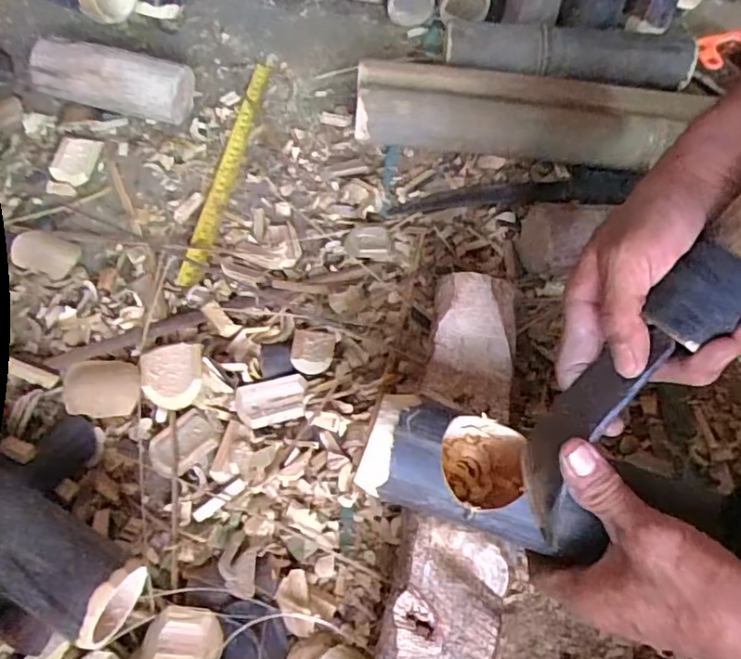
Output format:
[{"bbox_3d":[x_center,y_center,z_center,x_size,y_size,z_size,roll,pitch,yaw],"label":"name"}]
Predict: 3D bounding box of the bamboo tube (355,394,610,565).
[{"bbox_3d":[0.068,0.093,0.374,0.142,0.057,0.070,19,63,7],"label":"bamboo tube"}]

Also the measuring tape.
[{"bbox_3d":[-0.145,-0.175,0.595,0.025,0.012,0.296,8,63,1],"label":"measuring tape"}]

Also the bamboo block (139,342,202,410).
[{"bbox_3d":[-0.163,0.036,0.477,0.047,0.011,0.056,-8,63,-7],"label":"bamboo block"}]

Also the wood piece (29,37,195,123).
[{"bbox_3d":[-0.254,-0.249,0.595,0.154,0.070,0.054,12,63,3],"label":"wood piece"}]

